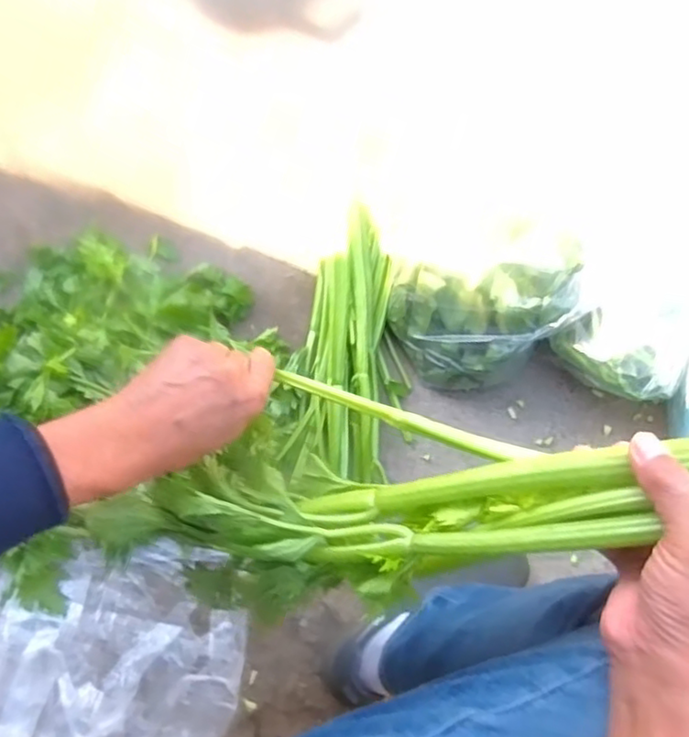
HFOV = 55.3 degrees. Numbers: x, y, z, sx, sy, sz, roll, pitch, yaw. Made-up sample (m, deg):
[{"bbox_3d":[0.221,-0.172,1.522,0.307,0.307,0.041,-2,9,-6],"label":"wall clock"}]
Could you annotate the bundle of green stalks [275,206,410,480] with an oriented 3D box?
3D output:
[{"bbox_3d":[0.014,-0.033,0.927,0.147,0.068,0.370,6,85,2],"label":"bundle of green stalks"}]

